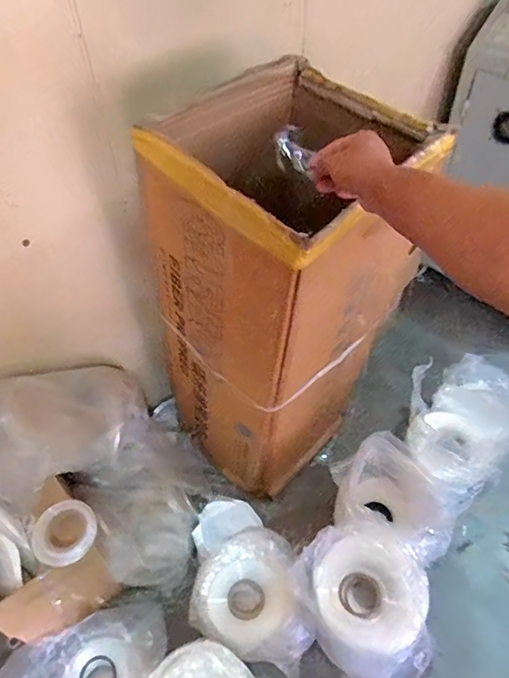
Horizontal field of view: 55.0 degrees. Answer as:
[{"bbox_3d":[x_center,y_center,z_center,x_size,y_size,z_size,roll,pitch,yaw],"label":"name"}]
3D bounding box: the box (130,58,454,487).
[{"bbox_3d":[0.096,-0.028,1.294,0.458,1.076,0.491,34,57,29],"label":"box"}]

